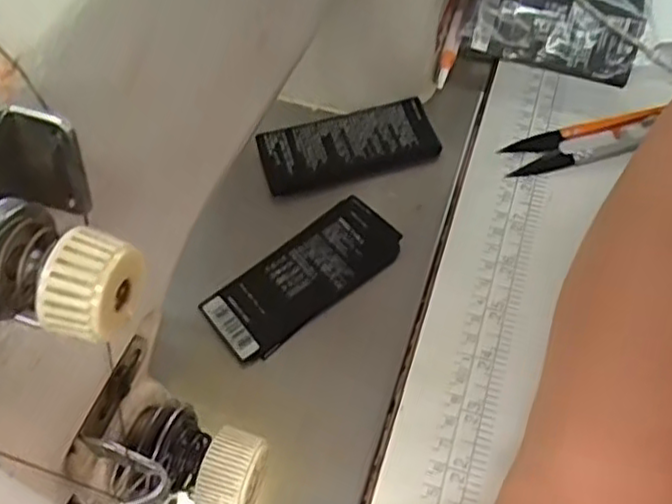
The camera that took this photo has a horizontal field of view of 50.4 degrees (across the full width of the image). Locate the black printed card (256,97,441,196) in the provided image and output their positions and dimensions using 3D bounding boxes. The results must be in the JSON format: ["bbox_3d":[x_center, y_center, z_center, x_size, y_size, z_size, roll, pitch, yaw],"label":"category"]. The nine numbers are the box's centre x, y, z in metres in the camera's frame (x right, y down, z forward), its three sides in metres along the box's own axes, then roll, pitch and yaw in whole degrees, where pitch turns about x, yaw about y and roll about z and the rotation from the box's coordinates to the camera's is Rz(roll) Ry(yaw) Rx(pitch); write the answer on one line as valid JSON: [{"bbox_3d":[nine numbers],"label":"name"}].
[{"bbox_3d":[0.006,-0.057,0.370,0.088,0.011,0.042,-12,58,-7],"label":"black printed card"}]

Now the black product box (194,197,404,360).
[{"bbox_3d":[-0.014,0.009,0.333,0.095,0.005,0.040,-36,63,-20],"label":"black product box"}]

